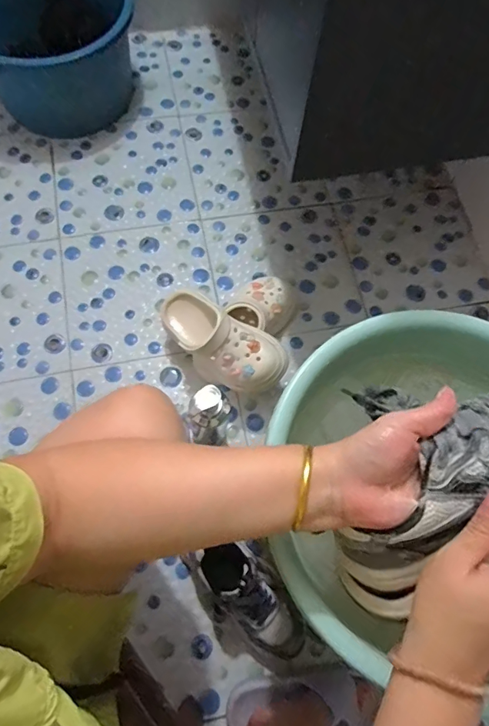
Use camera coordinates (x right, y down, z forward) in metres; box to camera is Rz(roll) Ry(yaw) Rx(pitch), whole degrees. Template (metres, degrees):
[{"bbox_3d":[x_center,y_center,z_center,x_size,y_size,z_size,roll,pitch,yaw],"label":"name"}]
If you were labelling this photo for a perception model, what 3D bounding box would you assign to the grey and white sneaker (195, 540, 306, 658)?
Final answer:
[{"bbox_3d":[0.015,0.352,0.667,0.076,0.082,0.209,-39,94,-14],"label":"grey and white sneaker"}]

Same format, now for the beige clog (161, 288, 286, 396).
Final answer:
[{"bbox_3d":[-0.049,-0.035,0.752,0.229,0.099,0.109,29,72,8],"label":"beige clog"}]

